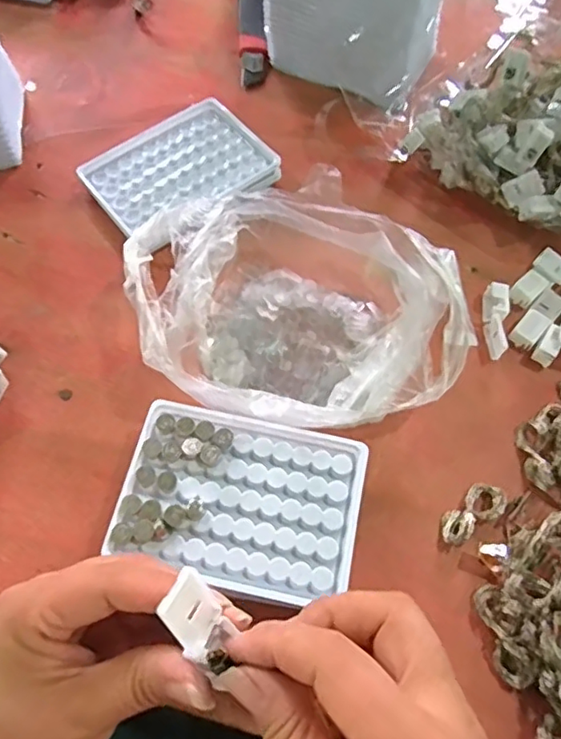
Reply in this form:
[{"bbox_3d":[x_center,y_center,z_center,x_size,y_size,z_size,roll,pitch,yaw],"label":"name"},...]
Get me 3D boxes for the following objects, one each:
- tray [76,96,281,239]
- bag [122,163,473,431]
[{"bbox_3d":[-0.079,-0.155,0.460,0.131,0.021,0.097,-32,68,-17],"label":"tray"},{"bbox_3d":[0.009,-0.038,0.380,0.189,0.064,0.164,-17,65,-11],"label":"bag"}]

